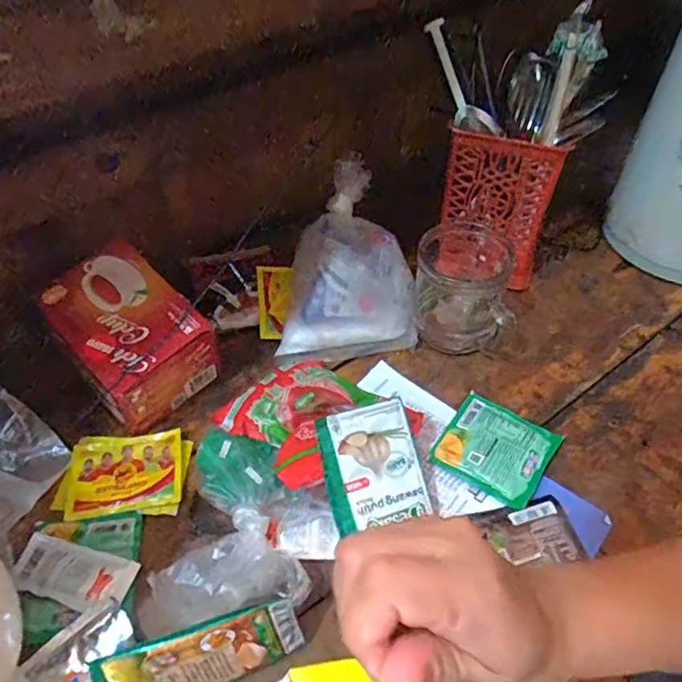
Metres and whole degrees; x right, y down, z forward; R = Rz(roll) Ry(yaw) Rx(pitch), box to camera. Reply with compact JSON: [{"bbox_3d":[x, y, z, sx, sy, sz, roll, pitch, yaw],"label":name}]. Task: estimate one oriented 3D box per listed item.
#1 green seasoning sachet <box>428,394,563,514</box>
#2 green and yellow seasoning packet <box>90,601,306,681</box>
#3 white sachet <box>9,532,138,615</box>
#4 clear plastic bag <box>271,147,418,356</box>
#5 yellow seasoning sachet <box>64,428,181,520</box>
[{"bbox_3d":[0.115,0.079,0.418,0.074,0.007,0.072,27,54,26],"label":"green seasoning sachet"},{"bbox_3d":[-0.074,0.173,0.303,0.105,0.058,0.005,-18,32,-10],"label":"green and yellow seasoning packet"},{"bbox_3d":[-0.171,0.148,0.360,0.078,0.009,0.036,11,48,14],"label":"white sachet"},{"bbox_3d":[0.005,-0.071,0.486,0.114,0.109,0.127,-4,47,0],"label":"clear plastic bag"},{"bbox_3d":[-0.156,0.095,0.407,0.078,0.004,0.059,-9,47,-5],"label":"yellow seasoning sachet"}]

